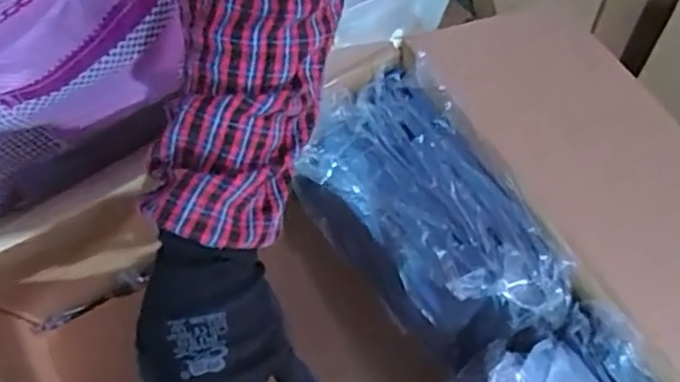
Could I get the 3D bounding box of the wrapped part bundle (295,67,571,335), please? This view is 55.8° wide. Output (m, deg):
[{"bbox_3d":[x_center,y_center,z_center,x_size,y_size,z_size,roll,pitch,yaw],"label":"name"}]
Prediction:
[{"bbox_3d":[0.065,0.033,0.505,0.105,0.124,0.219,-32,66,-8],"label":"wrapped part bundle"}]

